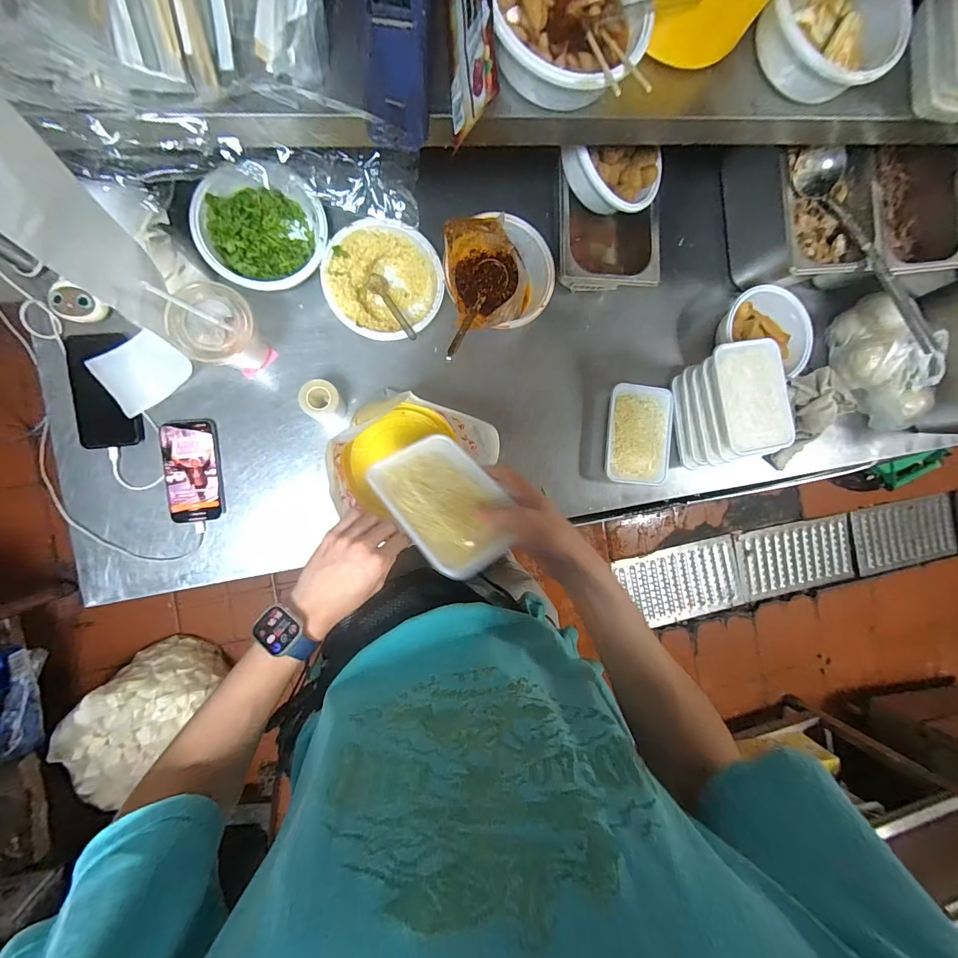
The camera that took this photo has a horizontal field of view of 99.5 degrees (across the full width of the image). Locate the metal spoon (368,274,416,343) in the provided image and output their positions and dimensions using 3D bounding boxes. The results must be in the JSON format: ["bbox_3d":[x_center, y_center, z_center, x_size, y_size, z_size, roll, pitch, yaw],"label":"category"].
[{"bbox_3d":[-0.127,-0.255,0.604,0.029,0.026,0.125,-29,70,-8],"label":"metal spoon"}]

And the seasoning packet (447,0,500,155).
[{"bbox_3d":[-0.010,-0.430,0.391,0.010,0.067,0.172,-4,91,-37],"label":"seasoning packet"}]

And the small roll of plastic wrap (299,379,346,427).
[{"bbox_3d":[-0.222,-0.108,0.585,0.050,0.085,0.050,0,91,-10],"label":"small roll of plastic wrap"}]

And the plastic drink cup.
[{"bbox_3d":[-0.338,-0.189,0.538,0.086,0.124,0.082,0,91,-10],"label":"plastic drink cup"}]

